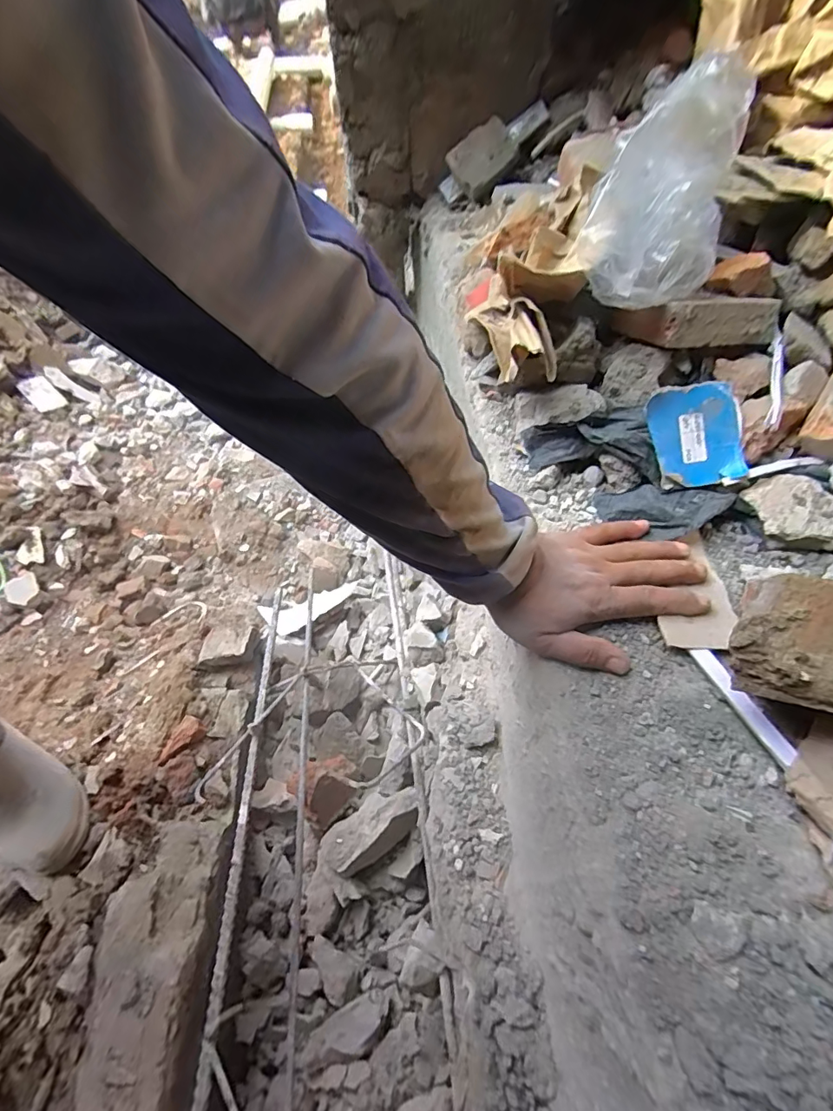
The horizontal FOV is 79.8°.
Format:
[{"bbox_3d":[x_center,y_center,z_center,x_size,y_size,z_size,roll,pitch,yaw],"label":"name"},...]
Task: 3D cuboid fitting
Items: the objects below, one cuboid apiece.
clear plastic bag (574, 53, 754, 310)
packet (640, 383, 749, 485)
[{"bbox_3d":[0.211,-0.304,0.417,0.107,0.131,0.146,21,59,16],"label":"clear plastic bag"},{"bbox_3d":[0.245,-0.105,0.440,0.076,0.010,0.085,-7,92,6],"label":"packet"}]

